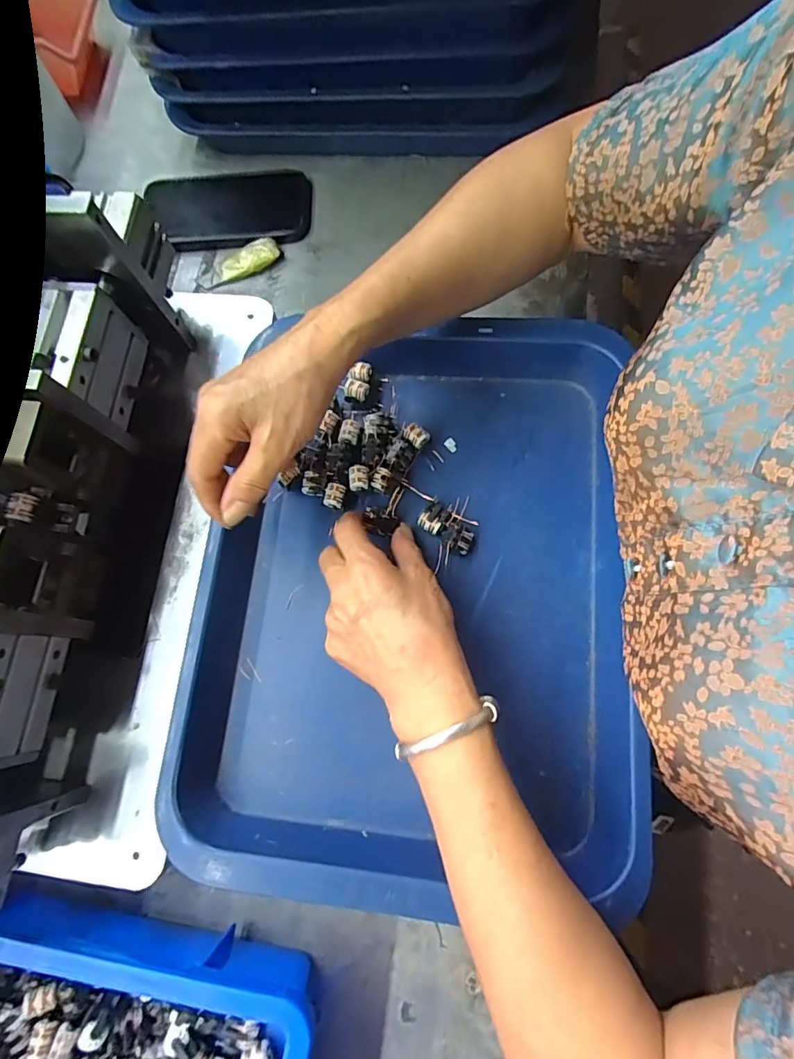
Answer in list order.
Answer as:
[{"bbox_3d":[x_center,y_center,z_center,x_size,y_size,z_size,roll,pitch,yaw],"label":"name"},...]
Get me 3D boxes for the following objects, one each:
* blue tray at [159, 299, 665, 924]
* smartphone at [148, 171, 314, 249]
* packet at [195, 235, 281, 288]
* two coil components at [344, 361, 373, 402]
[{"bbox_3d":[0.014,0.034,0.342,0.289,0.055,0.369,3,78,6],"label":"blue tray"},{"bbox_3d":[-0.167,-0.315,0.492,0.158,0.018,0.084,-2,74,1],"label":"smartphone"},{"bbox_3d":[-0.154,-0.256,0.481,0.084,0.013,0.025,-18,74,11],"label":"packet"},{"bbox_3d":[-0.030,-0.114,0.392,0.019,0.018,0.029,9,78,7],"label":"two coil components"}]

